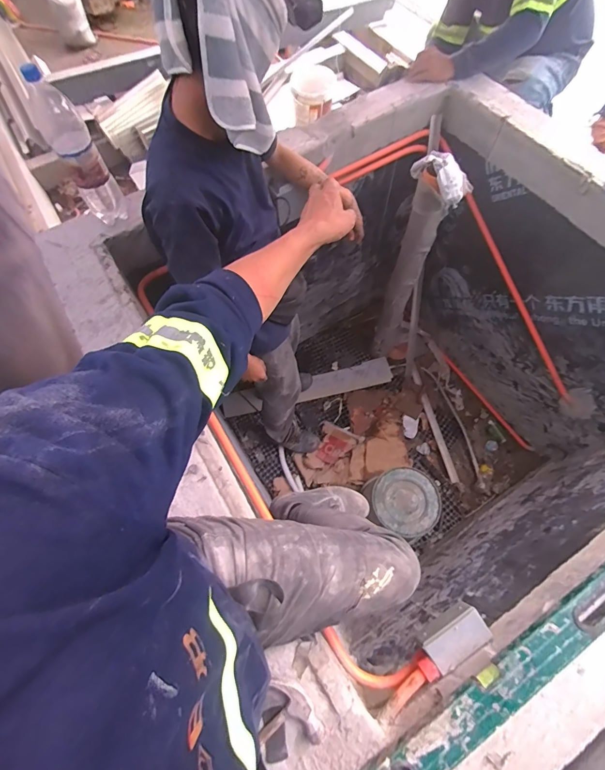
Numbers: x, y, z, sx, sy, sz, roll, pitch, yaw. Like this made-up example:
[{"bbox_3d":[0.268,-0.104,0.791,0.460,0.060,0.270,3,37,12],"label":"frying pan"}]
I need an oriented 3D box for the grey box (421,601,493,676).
[{"bbox_3d":[0.269,0.447,0.632,0.112,0.027,0.062,-31,70,-11],"label":"grey box"}]

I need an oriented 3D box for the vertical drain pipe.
[{"bbox_3d":[0.406,-0.411,1.430,0.165,0.960,0.125,18,68,9],"label":"vertical drain pipe"}]

